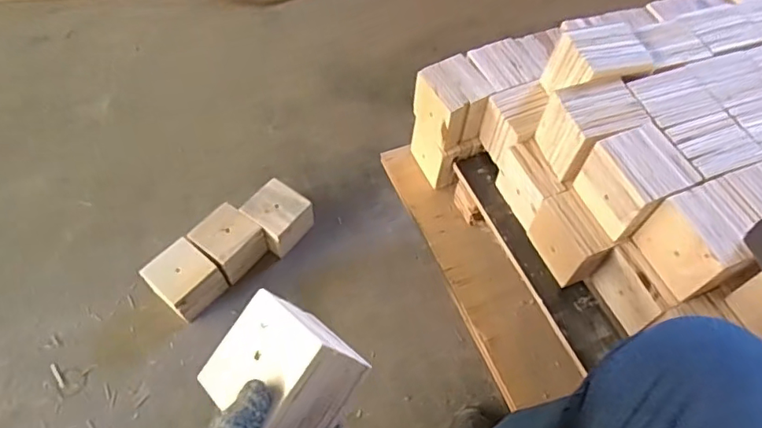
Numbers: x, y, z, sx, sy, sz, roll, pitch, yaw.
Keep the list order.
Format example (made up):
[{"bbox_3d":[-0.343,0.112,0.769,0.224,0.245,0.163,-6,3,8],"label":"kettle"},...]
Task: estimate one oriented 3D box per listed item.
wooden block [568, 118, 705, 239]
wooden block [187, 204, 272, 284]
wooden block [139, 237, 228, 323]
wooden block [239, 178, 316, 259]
[{"bbox_3d":[0.298,-0.036,0.638,0.085,0.087,0.095,-21,62,-14],"label":"wooden block"},{"bbox_3d":[-0.267,0.054,0.959,0.105,0.076,0.095,38,65,19],"label":"wooden block"},{"bbox_3d":[-0.330,0.112,0.910,0.104,0.091,0.093,35,64,18],"label":"wooden block"},{"bbox_3d":[-0.187,0.007,0.990,0.099,0.077,0.099,37,65,19],"label":"wooden block"}]

